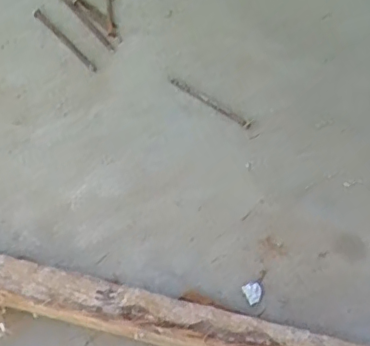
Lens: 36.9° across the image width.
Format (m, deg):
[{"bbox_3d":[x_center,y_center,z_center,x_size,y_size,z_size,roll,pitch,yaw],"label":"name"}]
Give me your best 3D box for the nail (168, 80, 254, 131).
[{"bbox_3d":[0.026,-0.071,0.555,0.094,0.004,0.010,32,65,14],"label":"nail"}]

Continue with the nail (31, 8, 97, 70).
[{"bbox_3d":[-0.127,-0.141,0.584,0.009,0.004,0.102,-38,69,-21],"label":"nail"}]

